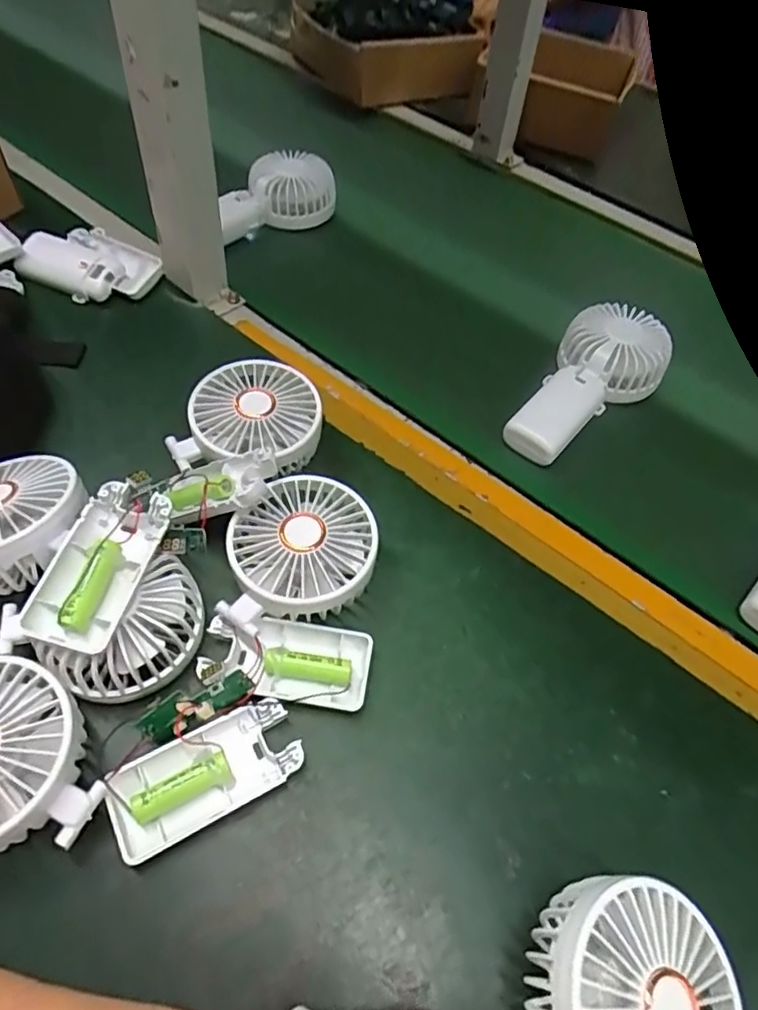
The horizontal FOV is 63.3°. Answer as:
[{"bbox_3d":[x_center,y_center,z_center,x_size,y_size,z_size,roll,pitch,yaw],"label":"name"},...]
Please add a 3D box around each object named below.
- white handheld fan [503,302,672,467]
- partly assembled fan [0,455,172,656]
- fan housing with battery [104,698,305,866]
[{"bbox_3d":[0.172,-0.098,0.497,0.084,0.039,0.174,31,59,17],"label":"white handheld fan"},{"bbox_3d":[-0.191,0.020,0.349,0.141,0.039,0.109,19,54,8],"label":"partly assembled fan"},{"bbox_3d":[-0.088,0.140,0.318,0.093,0.019,0.044,-23,60,-18],"label":"fan housing with battery"}]

